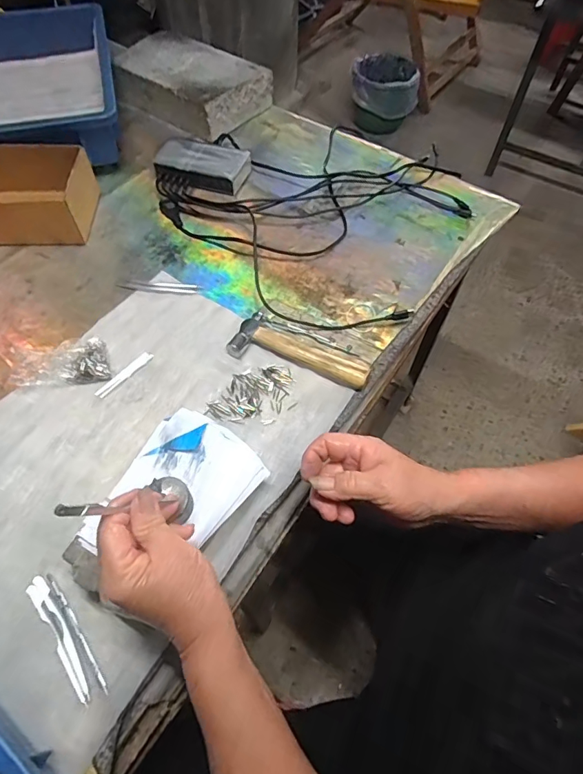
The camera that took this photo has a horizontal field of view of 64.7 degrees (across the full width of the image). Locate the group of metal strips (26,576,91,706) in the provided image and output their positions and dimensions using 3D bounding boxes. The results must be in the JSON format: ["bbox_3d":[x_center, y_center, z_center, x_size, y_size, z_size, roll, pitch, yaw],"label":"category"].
[{"bbox_3d":[-0.190,0.205,0.380,0.015,0.004,0.108,-35,65,-20],"label":"group of metal strips"}]

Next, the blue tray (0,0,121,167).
[{"bbox_3d":[-0.425,-0.471,0.736,0.274,0.102,0.422,-14,59,-9],"label":"blue tray"}]

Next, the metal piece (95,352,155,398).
[{"bbox_3d":[-0.186,-0.015,0.514,0.012,0.004,0.074,36,64,19],"label":"metal piece"}]

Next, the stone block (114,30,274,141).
[{"bbox_3d":[-0.172,-0.515,0.784,0.245,0.065,0.145,28,62,16],"label":"stone block"}]

